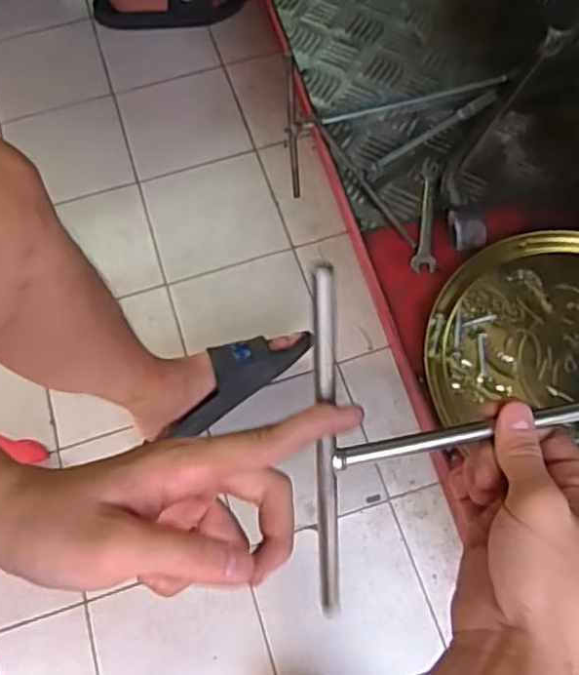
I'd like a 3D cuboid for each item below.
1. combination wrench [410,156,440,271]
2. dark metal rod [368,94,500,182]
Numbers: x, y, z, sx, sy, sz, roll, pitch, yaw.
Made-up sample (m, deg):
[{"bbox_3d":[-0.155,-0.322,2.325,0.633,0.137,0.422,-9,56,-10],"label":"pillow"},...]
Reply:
[{"bbox_3d":[0.132,-0.121,0.624,0.021,0.004,0.129,6,66,5],"label":"combination wrench"},{"bbox_3d":[0.143,-0.206,0.656,0.174,0.014,0.014,-35,70,-13],"label":"dark metal rod"}]

